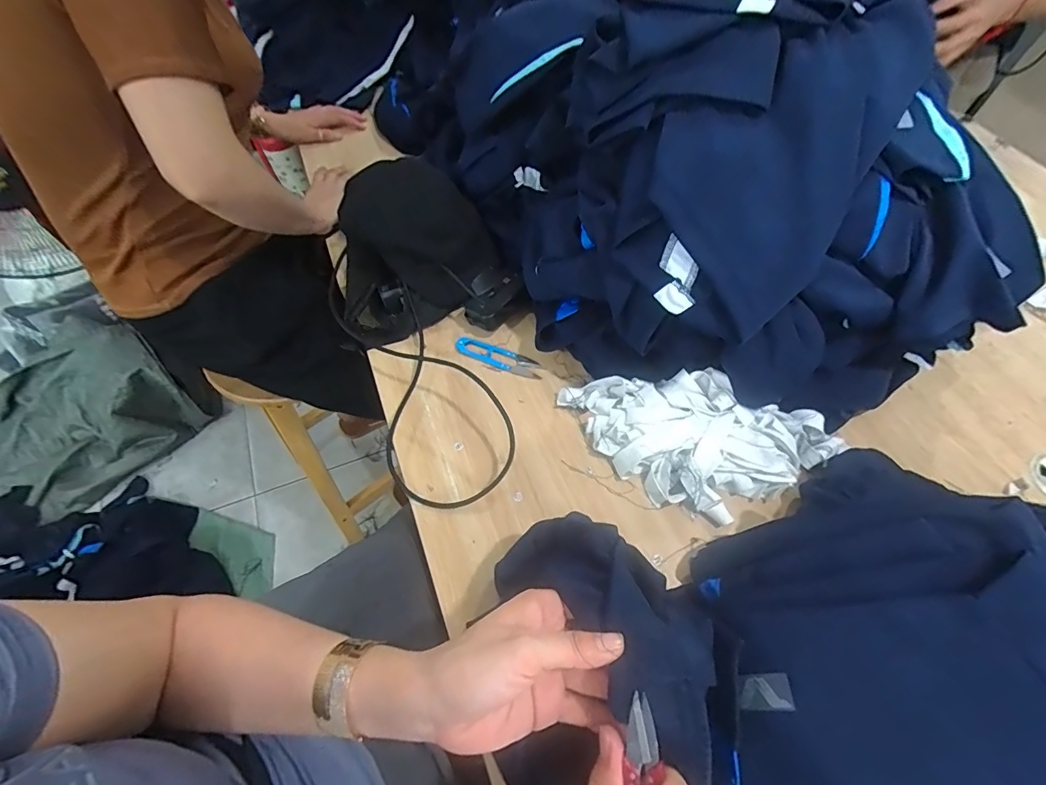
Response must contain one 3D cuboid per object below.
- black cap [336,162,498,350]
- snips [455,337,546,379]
[{"bbox_3d":[-0.158,-0.201,0.646,0.216,0.110,0.208,-20,62,-11],"label":"black cap"},{"bbox_3d":[-0.032,-0.047,0.617,0.119,0.009,0.027,17,61,10],"label":"snips"}]

